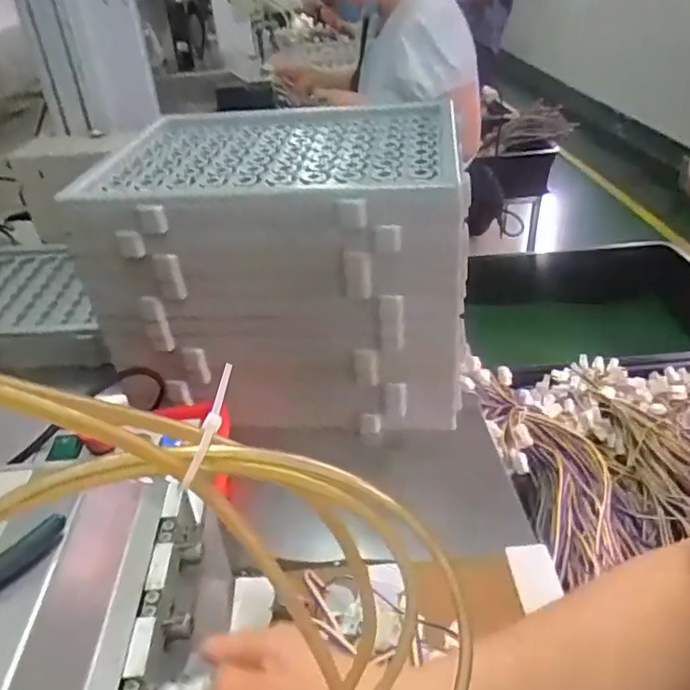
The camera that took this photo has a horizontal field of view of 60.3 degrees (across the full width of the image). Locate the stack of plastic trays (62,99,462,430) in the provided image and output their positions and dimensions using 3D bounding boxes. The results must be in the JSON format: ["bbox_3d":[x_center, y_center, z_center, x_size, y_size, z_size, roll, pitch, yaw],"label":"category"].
[{"bbox_3d":[-0.064,-0.103,0.736,0.398,0.287,0.287,2,35,6],"label":"stack of plastic trays"}]

